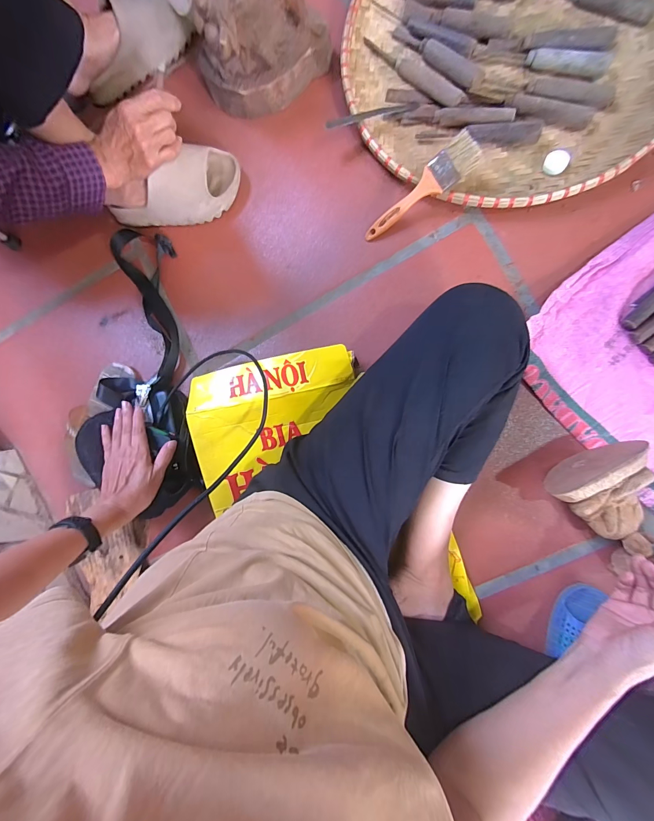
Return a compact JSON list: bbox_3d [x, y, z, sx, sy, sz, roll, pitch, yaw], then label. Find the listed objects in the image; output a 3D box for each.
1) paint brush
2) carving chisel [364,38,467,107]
[{"bbox_3d":[0.134,-0.322,0.487,0.179,0.019,0.047,-32,84,26],"label":"paint brush"},{"bbox_3d":[0.129,-0.518,0.501,0.183,0.019,0.027,39,96,8],"label":"carving chisel"}]

